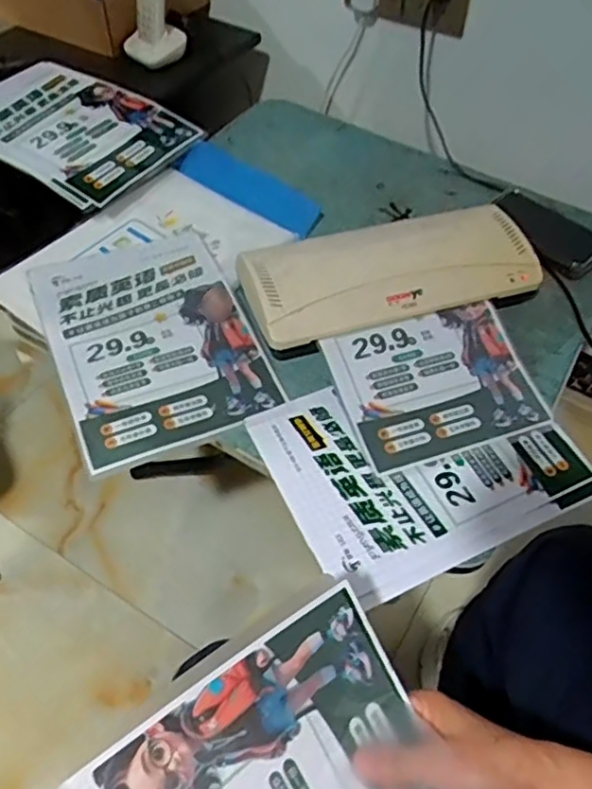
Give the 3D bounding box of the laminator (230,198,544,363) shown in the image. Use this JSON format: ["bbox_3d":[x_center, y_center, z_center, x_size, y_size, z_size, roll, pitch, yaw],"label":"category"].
[{"bbox_3d":[0.118,-0.141,0.735,0.341,0.072,0.133,-14,54,-14],"label":"laminator"}]

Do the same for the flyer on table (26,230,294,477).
[{"bbox_3d":[-0.163,-0.074,0.704,0.214,0.009,0.297,-19,56,-17],"label":"flyer on table"}]

